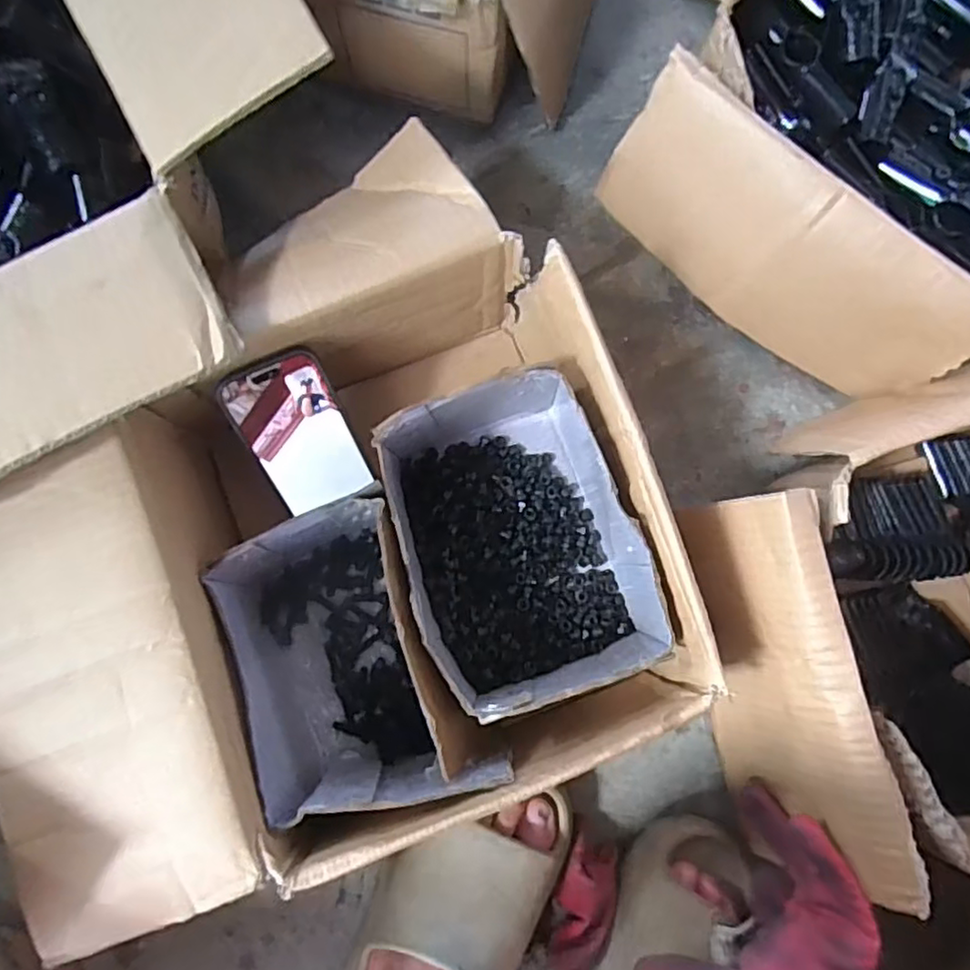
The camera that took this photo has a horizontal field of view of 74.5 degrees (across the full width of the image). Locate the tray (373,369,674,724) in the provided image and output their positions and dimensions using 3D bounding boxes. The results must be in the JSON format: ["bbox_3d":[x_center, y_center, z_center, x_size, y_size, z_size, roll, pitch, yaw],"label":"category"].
[{"bbox_3d":[0.021,0.034,0.471,0.159,0.111,0.224,-15,83,-4],"label":"tray"}]

